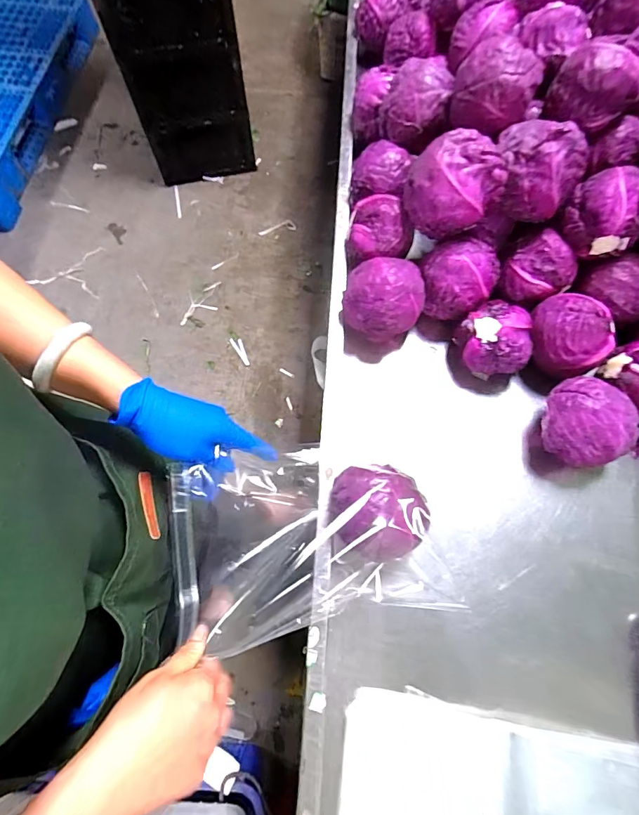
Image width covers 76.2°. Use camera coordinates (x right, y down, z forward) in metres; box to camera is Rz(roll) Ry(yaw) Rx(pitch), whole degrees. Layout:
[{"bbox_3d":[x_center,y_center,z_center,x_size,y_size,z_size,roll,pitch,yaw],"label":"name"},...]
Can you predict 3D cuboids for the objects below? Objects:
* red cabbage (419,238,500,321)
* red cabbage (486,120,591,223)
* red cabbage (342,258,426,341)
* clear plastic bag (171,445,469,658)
[{"bbox_3d":[0.200,-0.190,0.593,0.107,0.084,0.102,27,72,8],"label":"red cabbage"},{"bbox_3d":[0.286,-0.313,0.536,0.113,0.099,0.088,8,70,2],"label":"red cabbage"},{"bbox_3d":[0.093,-0.156,0.585,0.115,0.092,0.101,4,70,0],"label":"red cabbage"},{"bbox_3d":[-0.003,0.153,0.482,0.307,0.112,0.177,-6,70,-4],"label":"clear plastic bag"}]

